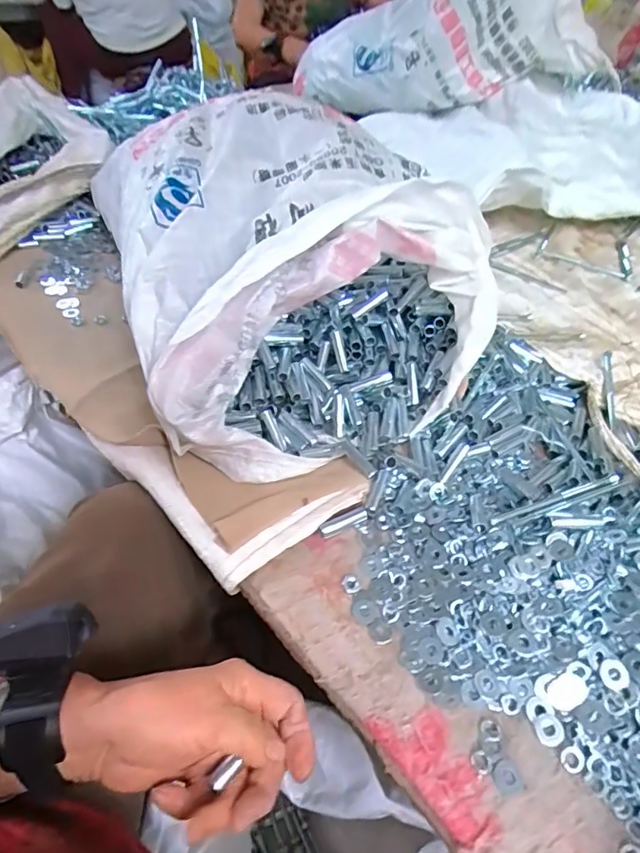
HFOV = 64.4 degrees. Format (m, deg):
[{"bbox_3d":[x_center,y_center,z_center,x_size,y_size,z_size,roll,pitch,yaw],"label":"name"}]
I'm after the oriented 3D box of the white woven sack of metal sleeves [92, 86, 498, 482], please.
[{"bbox_3d":[-0.037,-0.182,0.553,0.341,0.193,0.432,-13,49,-19],"label":"white woven sack of metal sleeves"}]

